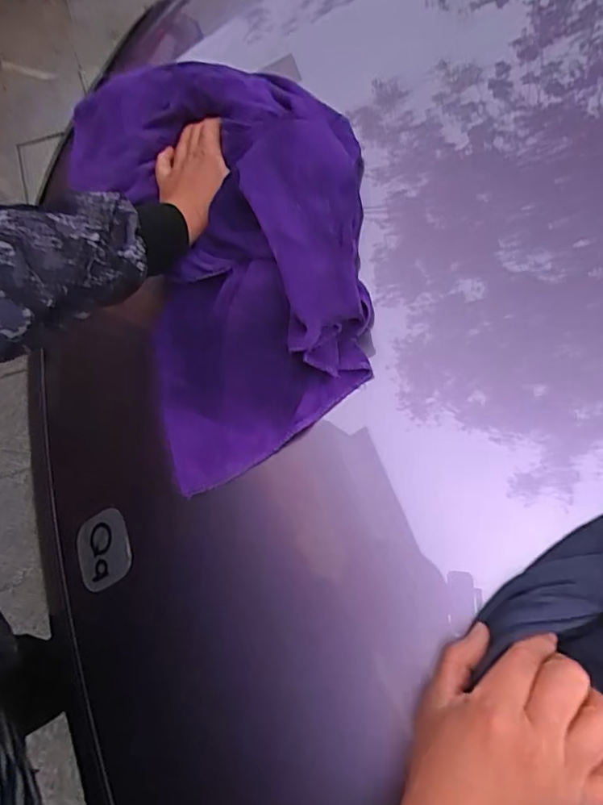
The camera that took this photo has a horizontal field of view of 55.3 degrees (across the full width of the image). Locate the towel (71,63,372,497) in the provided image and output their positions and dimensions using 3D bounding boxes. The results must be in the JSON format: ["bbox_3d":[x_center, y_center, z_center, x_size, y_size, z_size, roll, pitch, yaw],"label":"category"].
[{"bbox_3d":[-0.094,-0.204,0.617,0.292,0.075,0.527,-35,64,15],"label":"towel"}]

